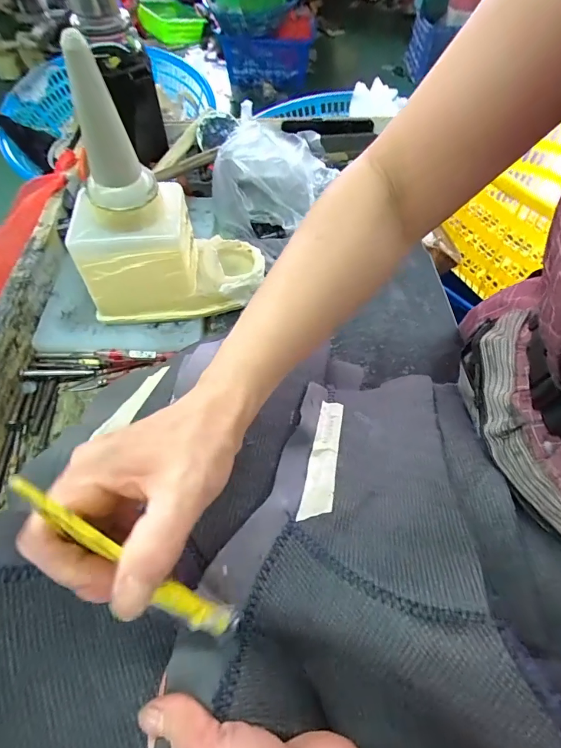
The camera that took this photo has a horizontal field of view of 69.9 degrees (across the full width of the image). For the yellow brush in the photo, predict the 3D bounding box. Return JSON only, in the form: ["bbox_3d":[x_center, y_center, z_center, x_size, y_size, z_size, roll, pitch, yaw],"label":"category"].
[{"bbox_3d":[-0.059,0.084,0.171,0.014,0.132,0.015,7,50,42],"label":"yellow brush"}]

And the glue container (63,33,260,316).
[{"bbox_3d":[-0.124,-0.178,0.430,0.200,0.262,0.098,-3,57,-3],"label":"glue container"}]

